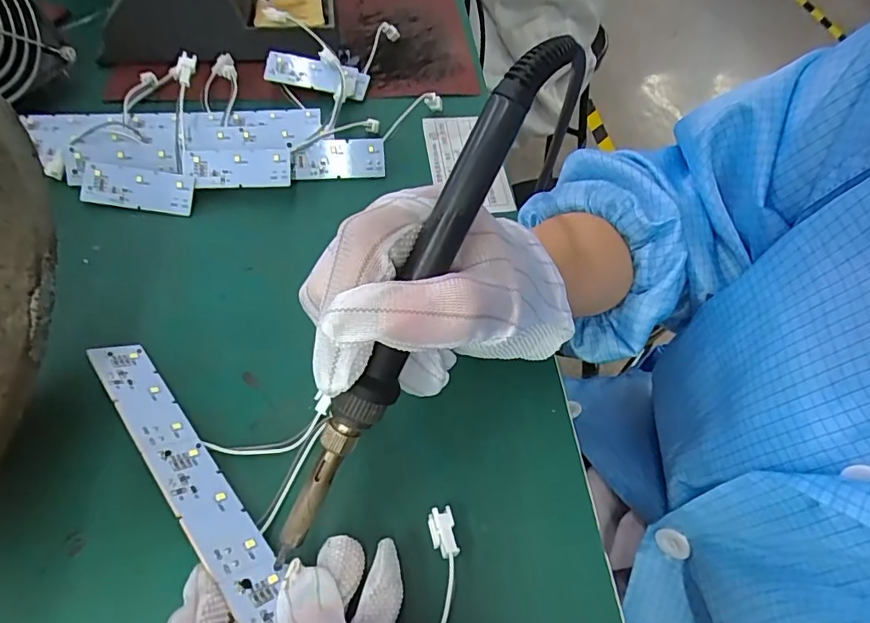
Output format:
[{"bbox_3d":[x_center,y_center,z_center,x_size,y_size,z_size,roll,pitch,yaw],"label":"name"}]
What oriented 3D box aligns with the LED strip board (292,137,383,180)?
[{"bbox_3d":[-0.063,-0.099,0.340,0.059,0.024,0.004,-4,13,-7],"label":"LED strip board"}]

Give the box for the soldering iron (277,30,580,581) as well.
[{"bbox_3d":[-0.004,0.002,0.176,0.026,0.021,0.197,31,100,18],"label":"soldering iron"}]

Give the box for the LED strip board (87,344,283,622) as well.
[{"bbox_3d":[-0.103,0.066,0.217,0.155,0.004,0.024,43,27,28],"label":"LED strip board"}]

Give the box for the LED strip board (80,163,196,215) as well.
[{"bbox_3d":[-0.181,-0.075,0.317,0.065,0.004,0.025,6,85,-3],"label":"LED strip board"}]

